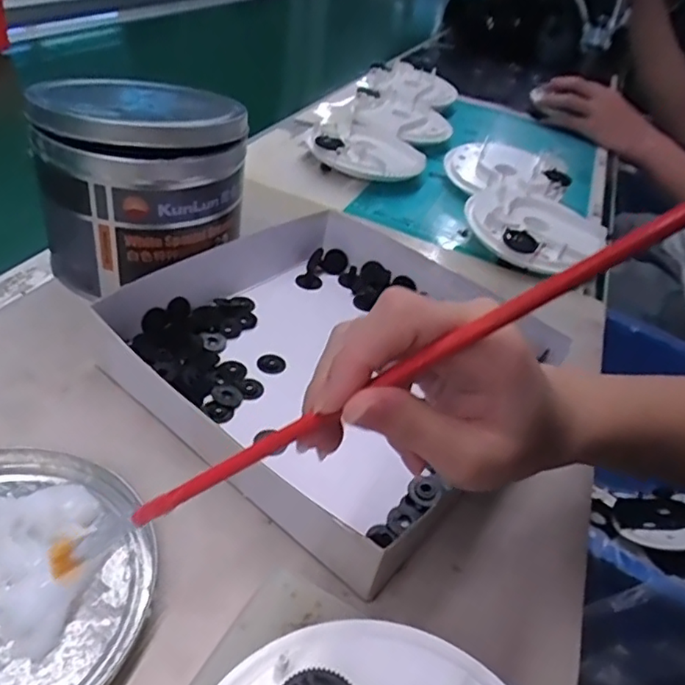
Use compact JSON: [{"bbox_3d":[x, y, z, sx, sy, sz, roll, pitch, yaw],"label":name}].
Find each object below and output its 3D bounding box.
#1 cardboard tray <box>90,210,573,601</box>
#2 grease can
[{"bbox_3d":[-0.008,0.002,0.358,0.222,0.042,0.216,33,43,24],"label":"cardboard tray"},{"bbox_3d":[-0.131,-0.105,0.381,0.122,0.120,0.117,-7,42,-23],"label":"grease can"}]

